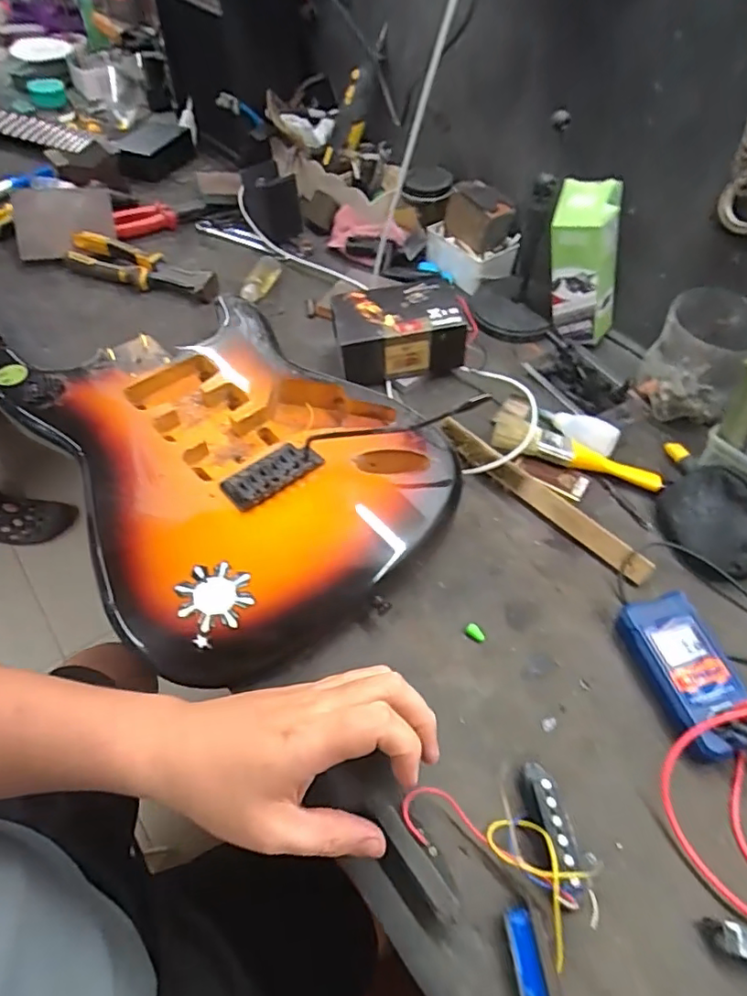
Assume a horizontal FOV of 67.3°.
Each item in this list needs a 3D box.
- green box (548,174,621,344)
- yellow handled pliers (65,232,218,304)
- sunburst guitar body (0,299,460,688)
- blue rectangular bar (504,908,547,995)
[{"bbox_3d":[0.234,-0.258,0.623,0.058,0.170,0.060,-26,35,-20],"label":"green box"},{"bbox_3d":[-0.296,-0.293,0.717,0.211,0.032,0.054,17,54,10],"label":"yellow handled pliers"},{"bbox_3d":[-0.139,-0.052,0.521,0.305,0.061,0.414,-33,60,-24],"label":"sunburst guitar body"},{"bbox_3d":[0.087,0.271,0.315,0.014,0.015,0.063,-3,53,-4],"label":"blue rectangular bar"}]

